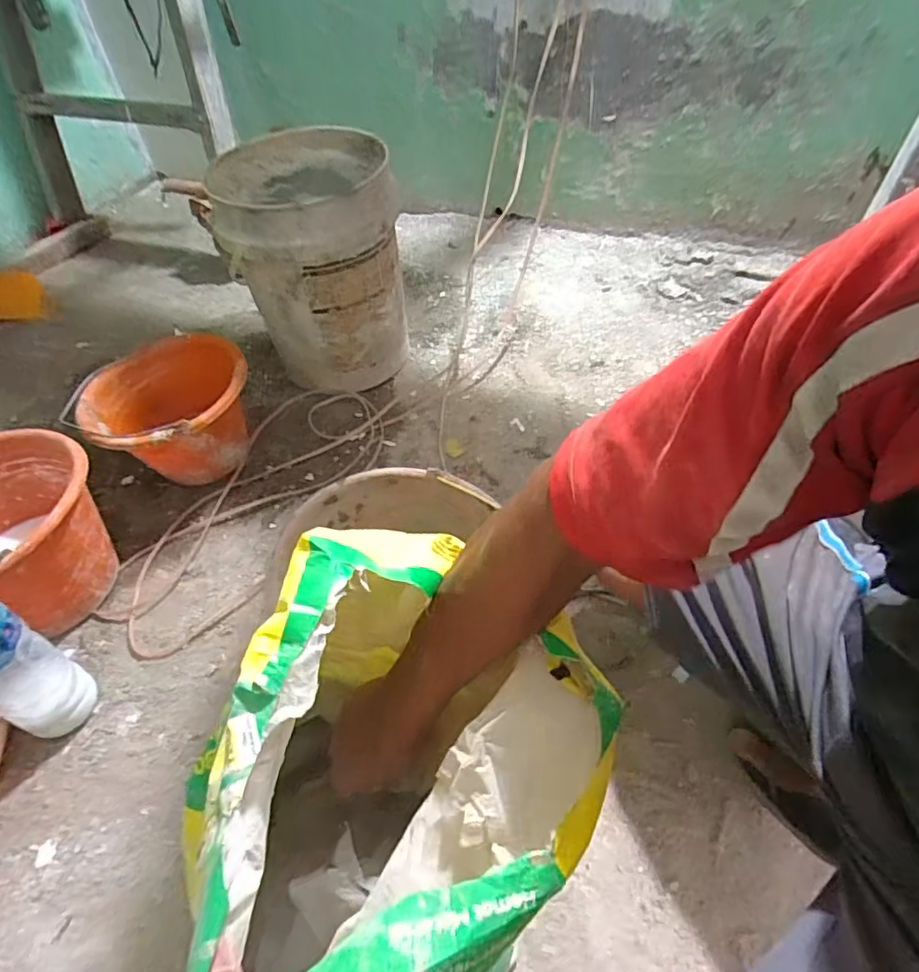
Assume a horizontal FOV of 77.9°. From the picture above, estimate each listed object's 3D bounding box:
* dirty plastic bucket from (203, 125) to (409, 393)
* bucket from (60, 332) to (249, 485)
[{"bbox_3d":[-0.249,-0.393,1.049,0.264,0.375,0.279,-1,52,1],"label":"dirty plastic bucket"},{"bbox_3d":[-0.465,-0.109,0.962,0.237,0.181,0.252,-1,52,1],"label":"bucket"}]

